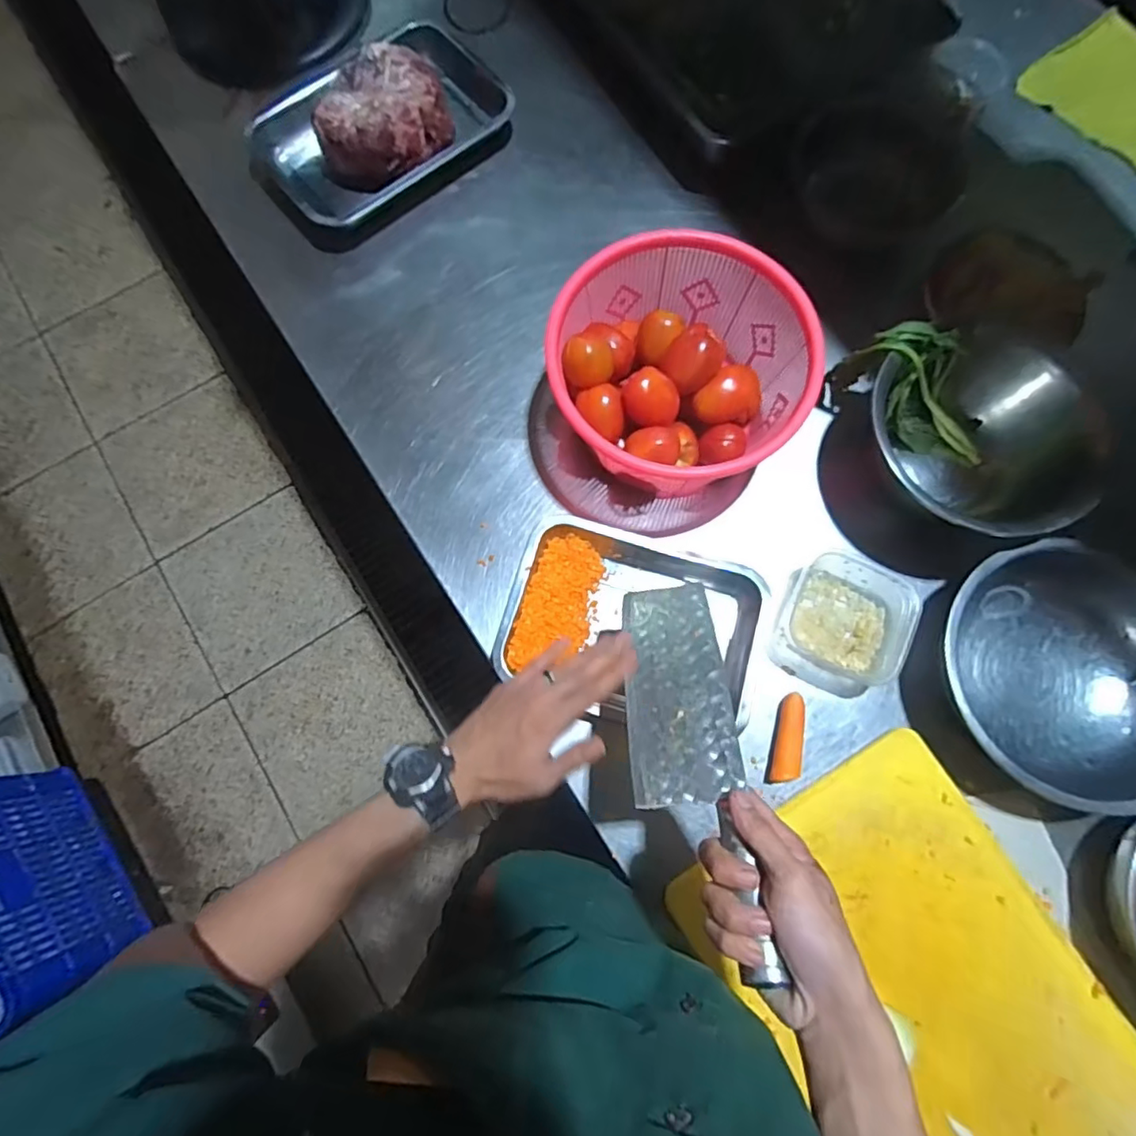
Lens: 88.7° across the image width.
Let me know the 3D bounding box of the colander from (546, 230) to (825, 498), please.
[{"bbox_3d":[0.118,-0.199,0.601,0.241,0.139,0.218,44,81,9],"label":"colander"}]

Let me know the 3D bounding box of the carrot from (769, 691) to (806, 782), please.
[{"bbox_3d":[0.218,0.167,0.574,0.024,0.018,0.086,13,77,5],"label":"carrot"}]

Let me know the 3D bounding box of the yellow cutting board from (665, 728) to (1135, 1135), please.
[{"bbox_3d":[0.329,0.408,0.505,0.287,0.021,0.438,-31,77,-6],"label":"yellow cutting board"}]

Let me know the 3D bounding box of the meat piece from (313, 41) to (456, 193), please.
[{"bbox_3d":[-0.223,-0.546,0.699,0.158,0.072,0.119,-12,77,-2],"label":"meat piece"}]

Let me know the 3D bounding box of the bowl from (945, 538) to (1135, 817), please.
[{"bbox_3d":[0.459,0.104,0.546,0.227,0.076,0.210,0,76,1],"label":"bowl"}]

